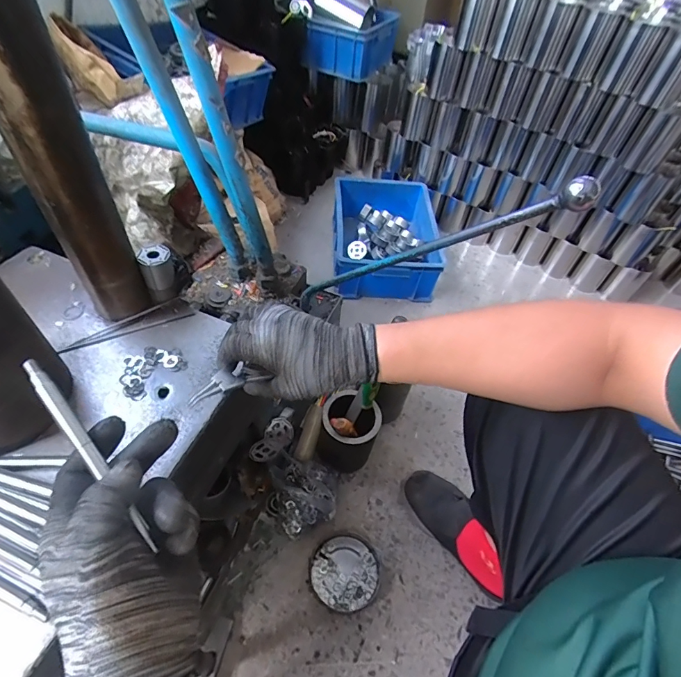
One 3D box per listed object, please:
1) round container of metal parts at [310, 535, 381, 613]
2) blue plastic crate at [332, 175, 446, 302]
[{"bbox_3d":[0.010,0.423,0.749,0.119,0.013,0.115,3,51,-3],"label":"round container of metal parts"},{"bbox_3d":[0.136,-0.309,1.259,0.309,0.140,0.414,2,51,-4],"label":"blue plastic crate"}]

